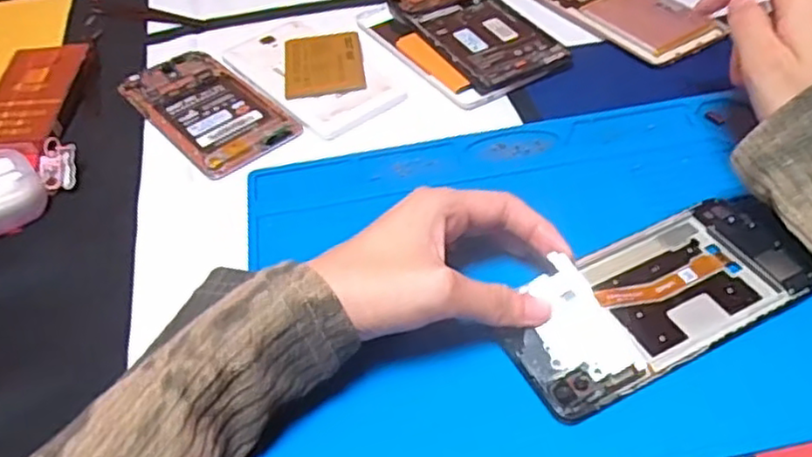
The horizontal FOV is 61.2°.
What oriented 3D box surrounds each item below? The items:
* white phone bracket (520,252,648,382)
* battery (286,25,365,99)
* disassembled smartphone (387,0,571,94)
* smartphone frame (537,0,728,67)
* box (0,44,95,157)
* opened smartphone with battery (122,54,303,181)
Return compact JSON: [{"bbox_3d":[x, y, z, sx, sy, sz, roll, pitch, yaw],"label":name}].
[{"bbox_3d":[0.075,0.043,0.306,0.034,0.004,0.056,-30,61,-5],"label":"white phone bracket"},{"bbox_3d":[-0.059,-0.120,0.493,0.055,0.007,0.082,-9,47,-3],"label":"battery"},{"bbox_3d":[0.048,-0.151,0.510,0.074,0.014,0.155,-24,50,-16],"label":"disassembled smartphone"},{"bbox_3d":[0.161,-0.171,0.526,0.076,0.007,0.154,-25,50,-17],"label":"smartphone frame"},{"bbox_3d":[-0.263,-0.091,0.480,0.057,0.019,0.114,-3,47,3],"label":"box"},{"bbox_3d":[-0.137,-0.084,0.467,0.068,0.004,0.138,-35,53,-24],"label":"opened smartphone with battery"}]

